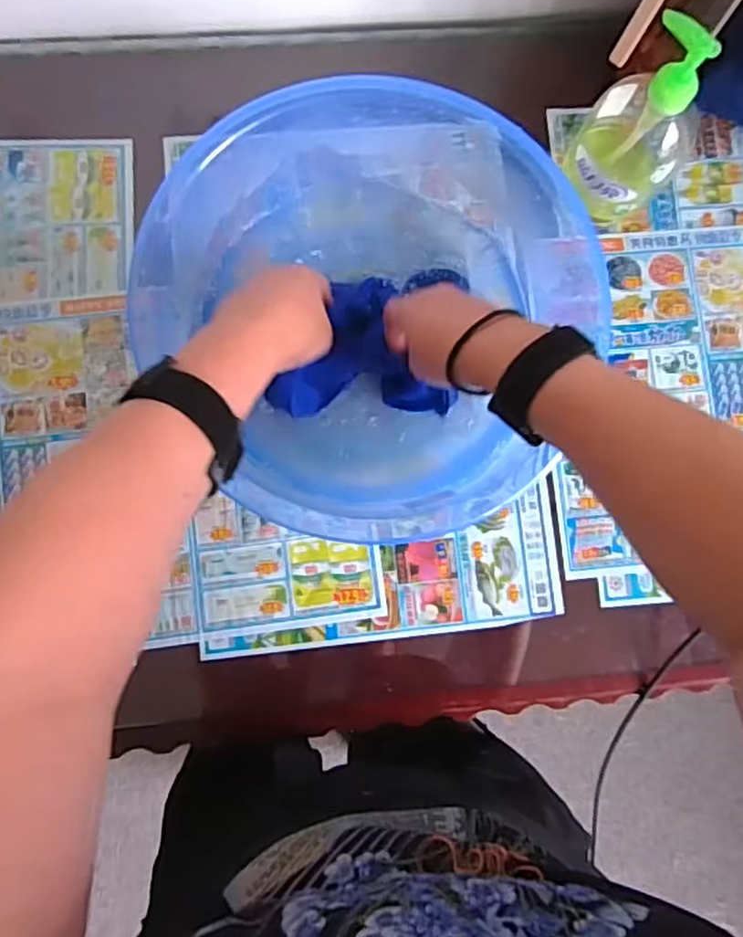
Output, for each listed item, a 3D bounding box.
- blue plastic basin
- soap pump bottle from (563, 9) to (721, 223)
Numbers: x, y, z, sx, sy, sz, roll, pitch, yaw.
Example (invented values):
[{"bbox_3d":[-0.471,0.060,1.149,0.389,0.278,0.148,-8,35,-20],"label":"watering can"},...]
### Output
[{"bbox_3d":[0.010,-0.124,0.521,0.288,0.122,0.274,0,82,-3],"label":"blue plastic basin"},{"bbox_3d":[0.210,-0.261,0.526,0.085,0.164,0.080,0,82,-3],"label":"soap pump bottle"}]

